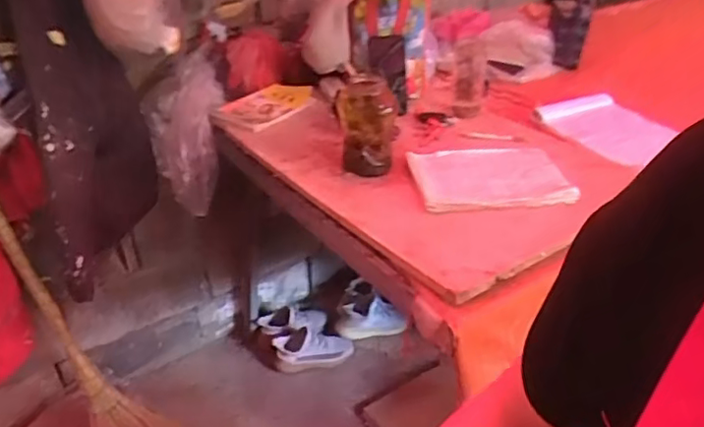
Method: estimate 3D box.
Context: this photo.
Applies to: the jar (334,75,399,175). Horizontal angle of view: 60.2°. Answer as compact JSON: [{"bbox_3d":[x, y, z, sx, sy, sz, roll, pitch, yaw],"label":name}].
[{"bbox_3d":[0.028,-0.163,1.118,0.099,0.164,0.112,2,32,6],"label":"jar"}]

